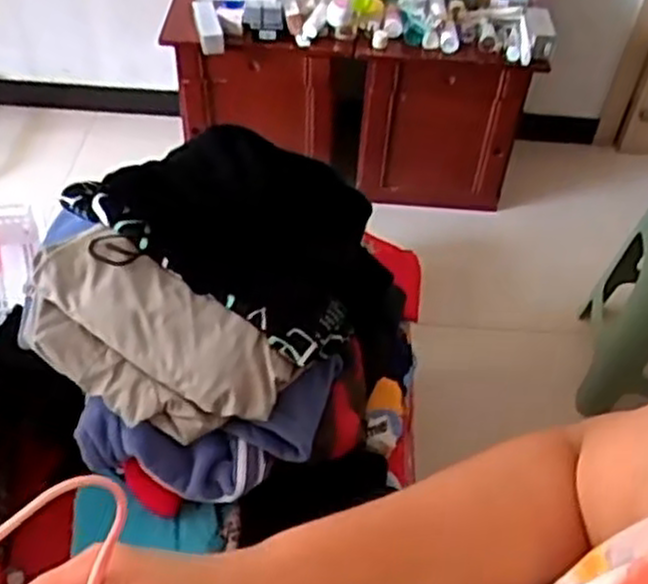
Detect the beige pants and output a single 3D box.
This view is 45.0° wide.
[{"bbox_3d":[-0.210,0.056,0.926,0.321,0.099,0.161,26,51,19],"label":"beige pants"}]

